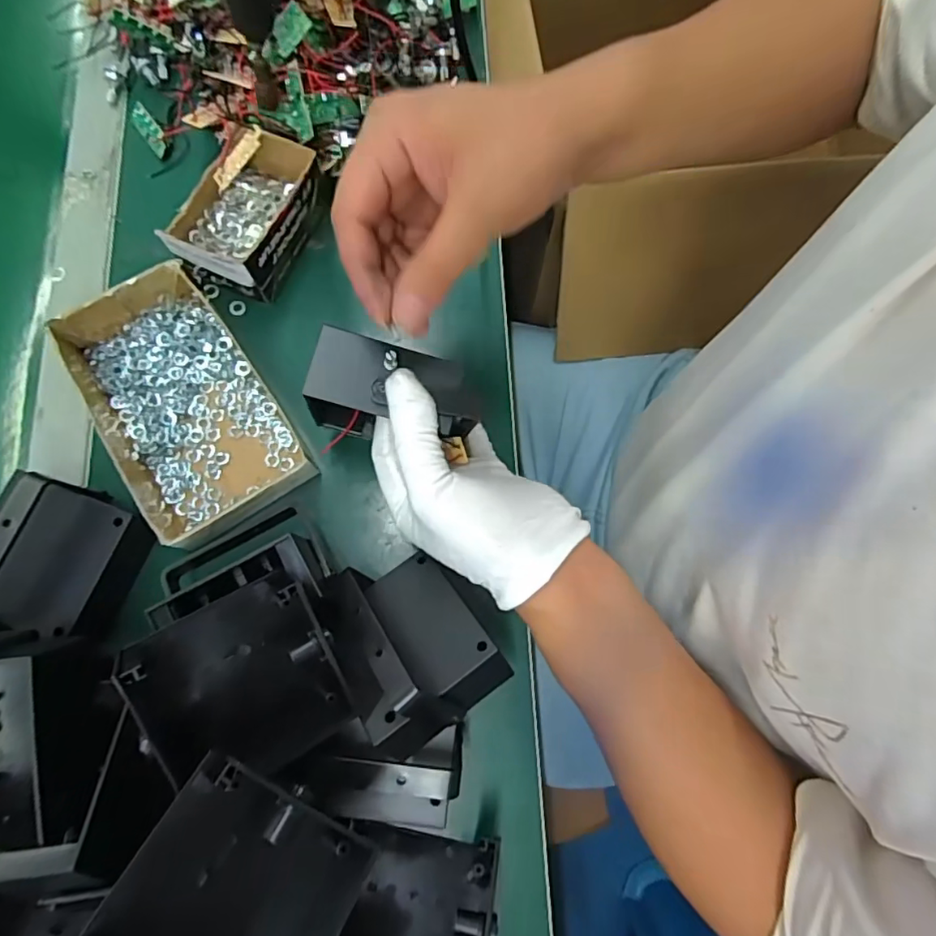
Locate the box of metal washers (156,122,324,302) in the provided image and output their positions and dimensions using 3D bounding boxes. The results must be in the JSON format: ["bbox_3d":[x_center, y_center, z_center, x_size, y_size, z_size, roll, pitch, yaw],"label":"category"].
[{"bbox_3d":[-0.162,-0.187,0.401,0.086,0.047,0.109,29,78,6],"label":"box of metal washers"}]

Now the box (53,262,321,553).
[{"bbox_3d":[-0.195,-0.046,0.375,0.111,0.031,0.194,-34,80,-8],"label":"box"}]

